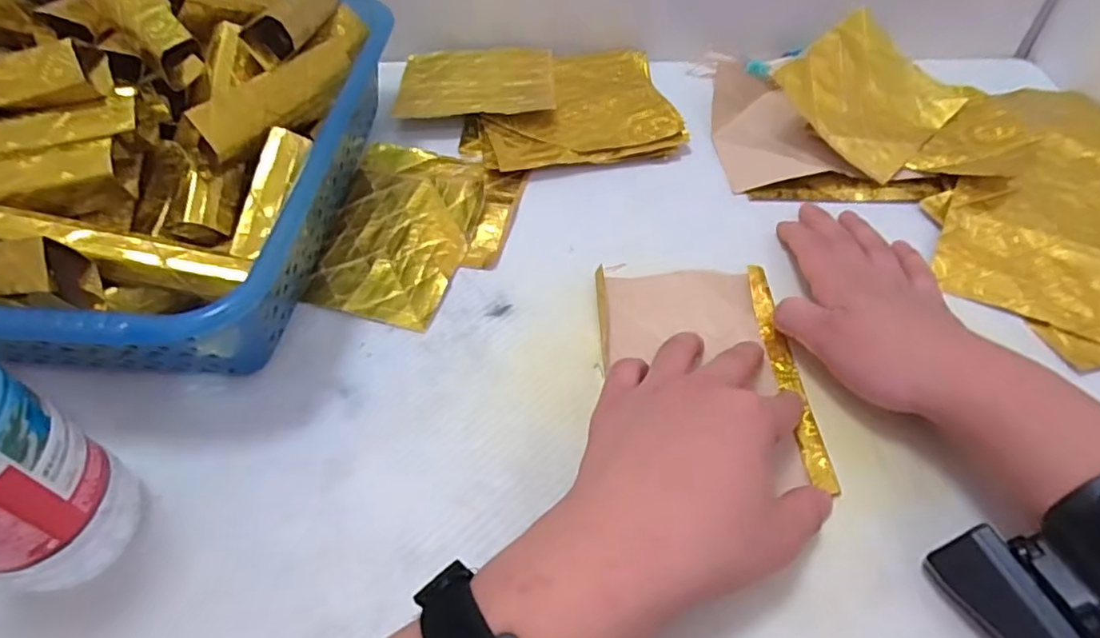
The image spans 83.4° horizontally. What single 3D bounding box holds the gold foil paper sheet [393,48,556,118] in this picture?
[{"bbox_3d":[-0.062,-0.205,0.528,0.128,0.006,0.113,-2,48,1],"label":"gold foil paper sheet"}]

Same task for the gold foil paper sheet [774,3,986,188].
[{"bbox_3d":[0.249,-0.177,0.477,0.133,0.008,0.113,-38,81,-22],"label":"gold foil paper sheet"}]

